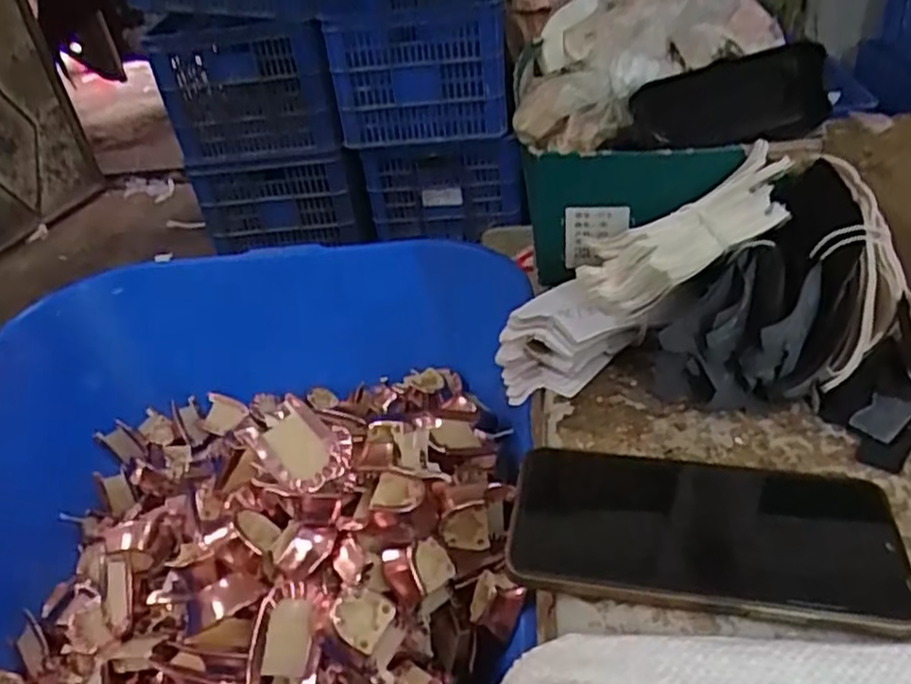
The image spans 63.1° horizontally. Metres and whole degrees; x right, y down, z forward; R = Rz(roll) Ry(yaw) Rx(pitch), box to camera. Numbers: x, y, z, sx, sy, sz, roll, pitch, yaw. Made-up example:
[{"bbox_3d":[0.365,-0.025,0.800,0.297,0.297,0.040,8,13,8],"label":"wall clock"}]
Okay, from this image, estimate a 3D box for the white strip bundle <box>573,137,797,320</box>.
[{"bbox_3d":[0.137,-0.063,0.424,0.139,0.038,0.051,-31,40,-10],"label":"white strip bundle"}]

